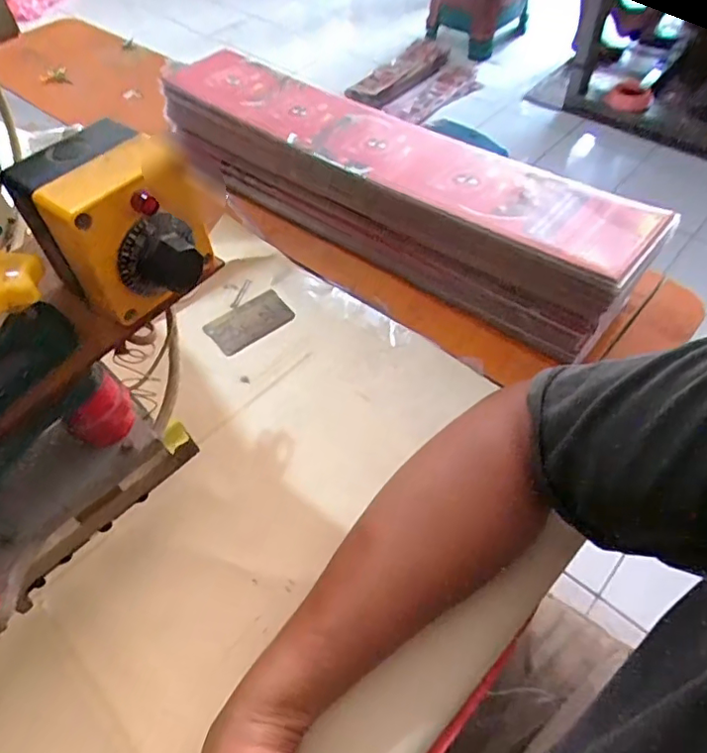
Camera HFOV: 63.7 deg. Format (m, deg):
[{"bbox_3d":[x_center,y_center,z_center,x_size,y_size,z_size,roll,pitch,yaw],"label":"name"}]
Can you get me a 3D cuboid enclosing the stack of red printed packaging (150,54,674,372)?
[{"bbox_3d":[0.024,-0.200,0.591,0.530,0.099,0.126,30,61,22],"label":"stack of red printed packaging"}]

